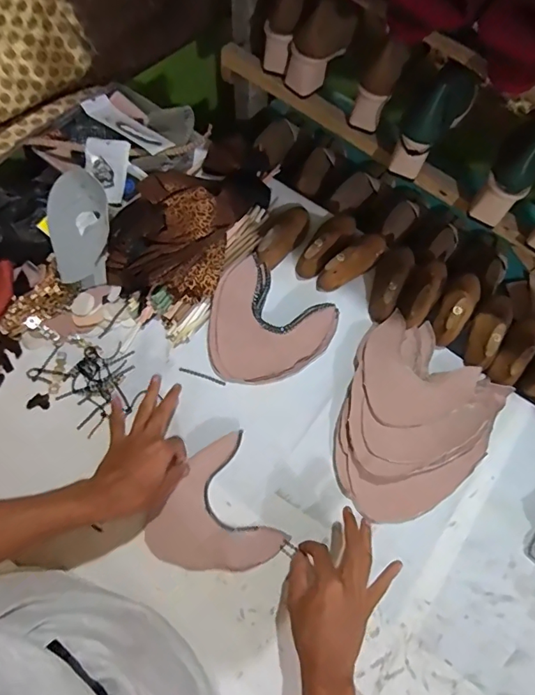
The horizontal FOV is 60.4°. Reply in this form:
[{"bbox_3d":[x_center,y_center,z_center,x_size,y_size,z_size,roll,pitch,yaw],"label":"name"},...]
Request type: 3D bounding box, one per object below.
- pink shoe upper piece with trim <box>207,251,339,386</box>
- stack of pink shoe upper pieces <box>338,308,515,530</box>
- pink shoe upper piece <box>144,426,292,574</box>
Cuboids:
[{"bbox_3d":[-0.006,-0.029,0.671,0.173,0.054,0.168,33,70,10],"label":"pink shoe upper piece with trim"},{"bbox_3d":[0.195,0.101,0.632,0.204,0.040,0.267,31,70,10],"label":"stack of pink shoe upper pieces"},{"bbox_3d":[-0.076,0.215,0.591,0.157,0.020,0.158,-24,71,-12],"label":"pink shoe upper piece"}]

